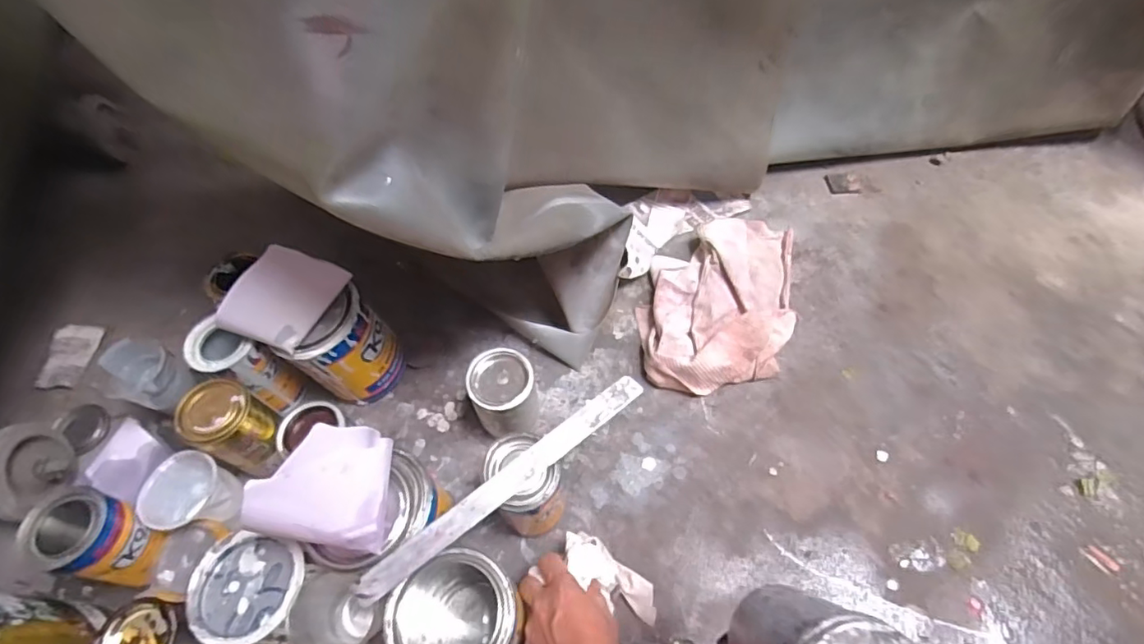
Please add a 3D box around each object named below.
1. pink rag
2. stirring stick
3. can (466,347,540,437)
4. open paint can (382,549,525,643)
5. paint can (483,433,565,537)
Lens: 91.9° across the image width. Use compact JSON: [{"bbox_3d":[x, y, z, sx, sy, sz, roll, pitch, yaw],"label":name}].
[{"bbox_3d":[0.197,-0.037,0.739,0.200,0.041,0.287,7,59,7],"label":"pink rag"},{"bbox_3d":[-0.054,0.143,0.506,0.301,0.008,0.029,-34,63,-20],"label":"stirring stick"},{"bbox_3d":[-0.075,0.087,0.640,0.070,0.103,0.071,-1,58,2],"label":"can"},{"bbox_3d":[-0.107,0.277,0.517,0.114,0.145,0.101,18,60,-1],"label":"open paint can"},{"bbox_3d":[-0.047,0.174,0.568,0.064,0.136,0.075,-33,62,-17],"label":"paint can"}]

